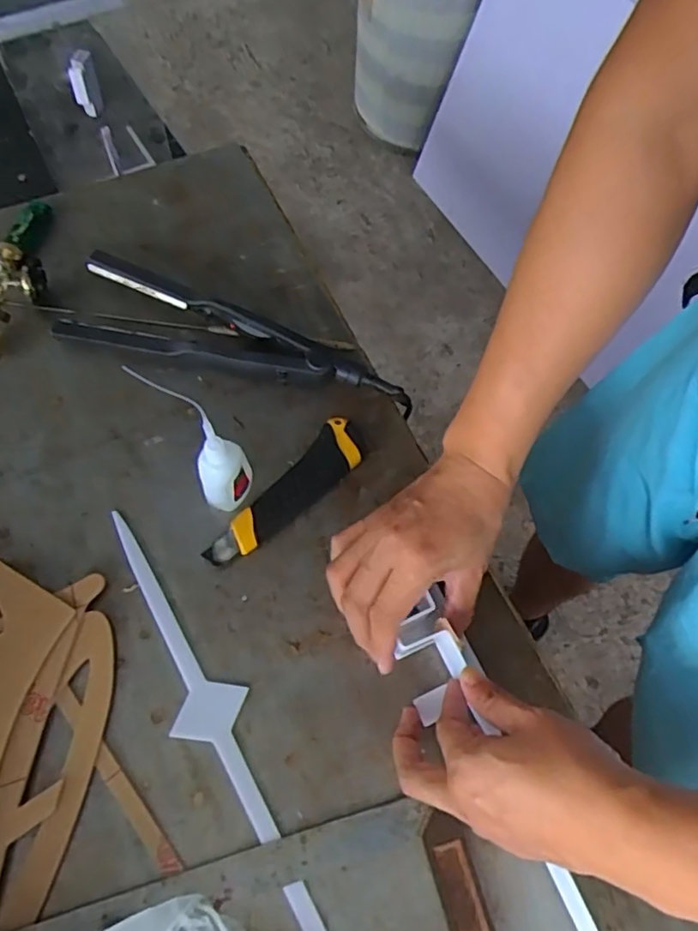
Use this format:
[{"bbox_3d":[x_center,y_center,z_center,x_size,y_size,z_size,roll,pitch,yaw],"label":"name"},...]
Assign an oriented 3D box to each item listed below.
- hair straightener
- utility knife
[{"bbox_3d":[-0.093,-0.113,0.538,0.305,0.034,0.078,14,66,4],"label":"hair straightener"},{"bbox_3d":[-0.050,0.025,0.492,0.038,0.021,0.152,41,70,14],"label":"utility knife"}]

